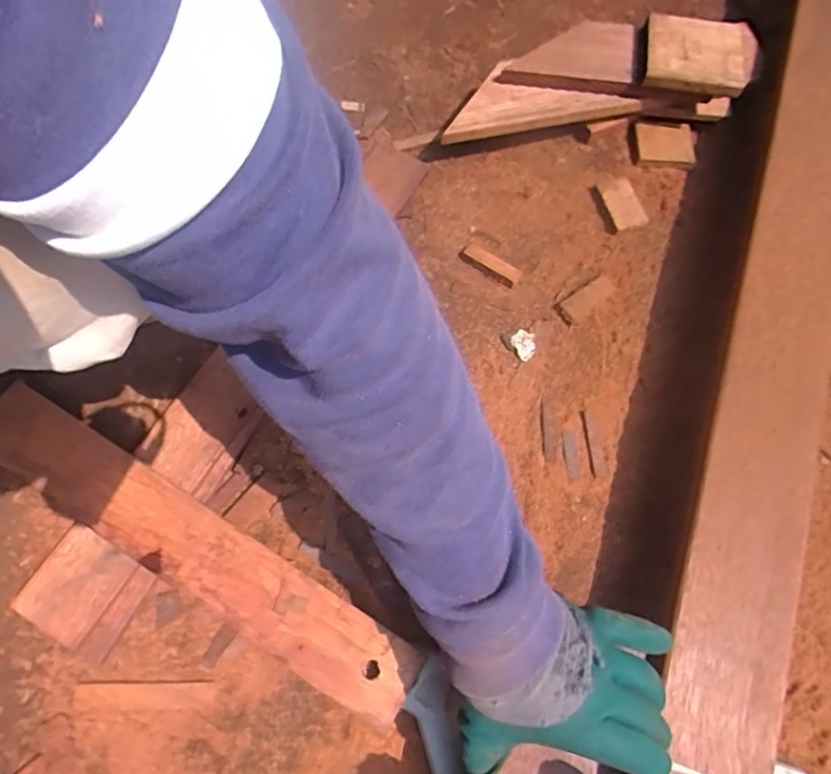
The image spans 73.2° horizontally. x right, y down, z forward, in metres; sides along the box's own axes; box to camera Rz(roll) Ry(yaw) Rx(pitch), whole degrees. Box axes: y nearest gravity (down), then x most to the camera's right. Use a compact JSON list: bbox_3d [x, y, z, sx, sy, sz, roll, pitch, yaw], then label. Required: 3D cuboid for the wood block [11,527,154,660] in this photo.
[{"bbox_3d":[-0.274,0.172,0.471,0.080,0.035,0.080,28,72,7],"label":"wood block"}]

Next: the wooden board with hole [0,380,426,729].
[{"bbox_3d":[-0.190,0.133,0.467,0.424,0.022,0.067,32,74,5],"label":"wooden board with hole"}]

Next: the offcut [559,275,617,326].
[{"bbox_3d":[0.186,-0.096,0.600,0.073,0.005,0.027,-40,93,-19],"label":"offcut"}]

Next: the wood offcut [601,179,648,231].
[{"bbox_3d":[0.235,-0.207,0.637,0.037,0.015,0.059,-18,72,-8],"label":"wood offcut"}]

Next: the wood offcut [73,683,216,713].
[{"bbox_3d":[-0.224,0.257,0.463,0.110,0.006,0.021,1,70,-2],"label":"wood offcut"}]

